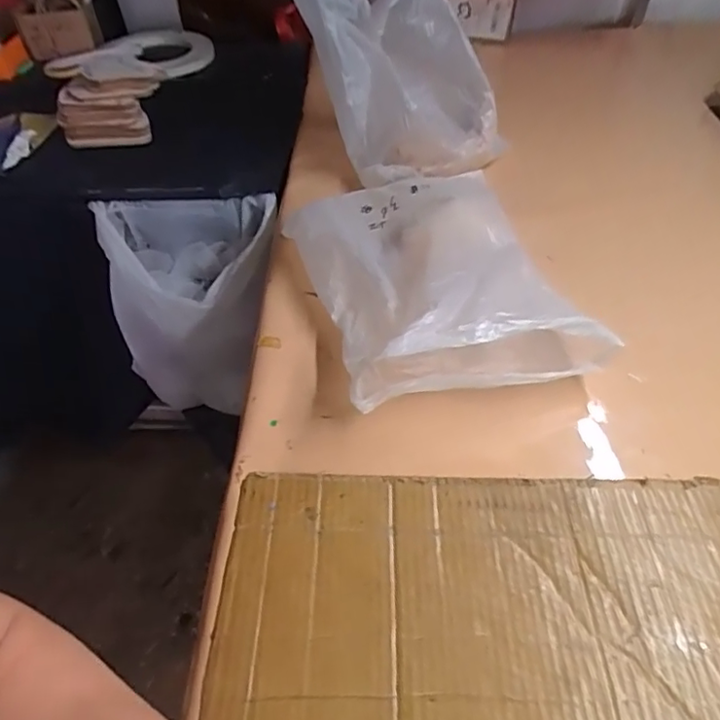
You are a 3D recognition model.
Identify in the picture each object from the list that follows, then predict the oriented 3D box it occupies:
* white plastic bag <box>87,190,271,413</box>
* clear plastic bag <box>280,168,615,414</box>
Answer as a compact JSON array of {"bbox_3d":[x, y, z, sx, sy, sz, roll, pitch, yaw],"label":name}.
[{"bbox_3d":[-0.259,-0.073,0.925,0.272,0.328,0.144,0,48,1],"label":"white plastic bag"},{"bbox_3d":[0.078,-0.111,0.642,0.262,0.100,0.343,-12,49,-10],"label":"clear plastic bag"}]

